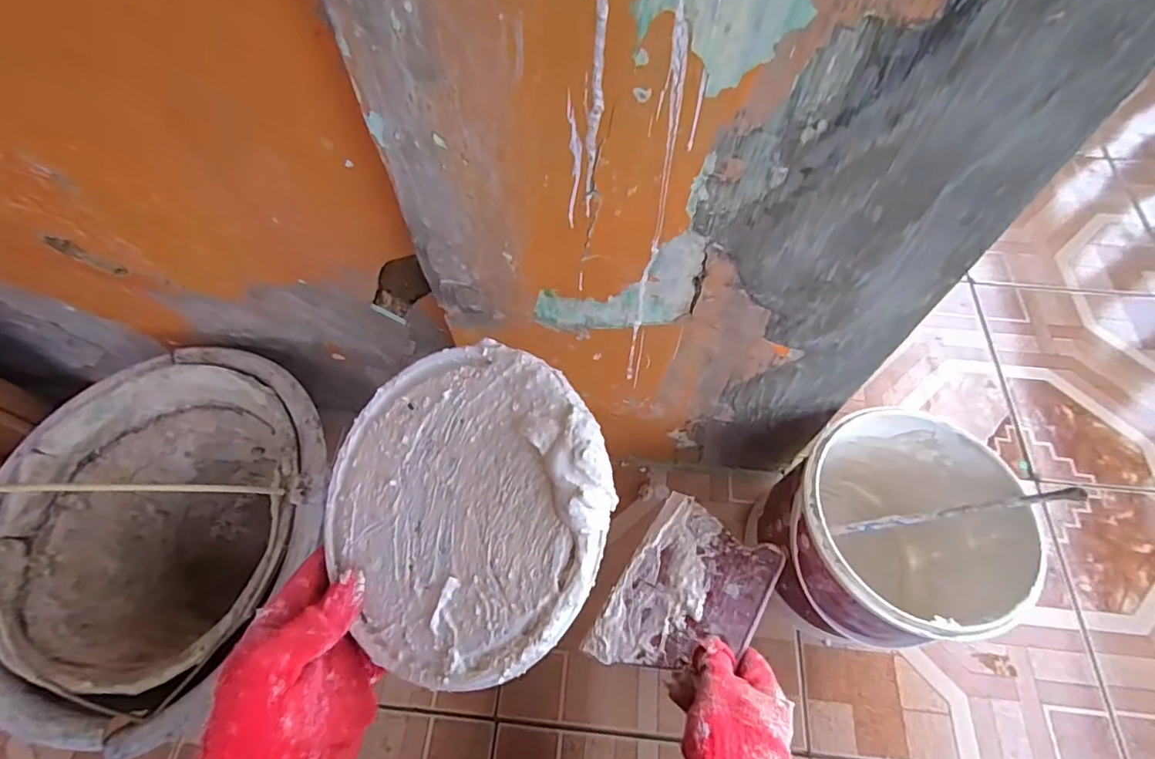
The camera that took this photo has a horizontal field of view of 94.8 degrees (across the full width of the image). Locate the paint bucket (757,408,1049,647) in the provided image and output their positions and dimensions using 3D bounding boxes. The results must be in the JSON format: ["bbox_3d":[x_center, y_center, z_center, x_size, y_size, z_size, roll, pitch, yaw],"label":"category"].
[{"bbox_3d":[0.277,0.149,0.508,0.182,0.193,0.182,0,62,-1],"label":"paint bucket"}]

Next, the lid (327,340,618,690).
[{"bbox_3d":[-0.067,0.064,0.280,0.168,0.013,0.166,-8,71,24],"label":"lid"}]

